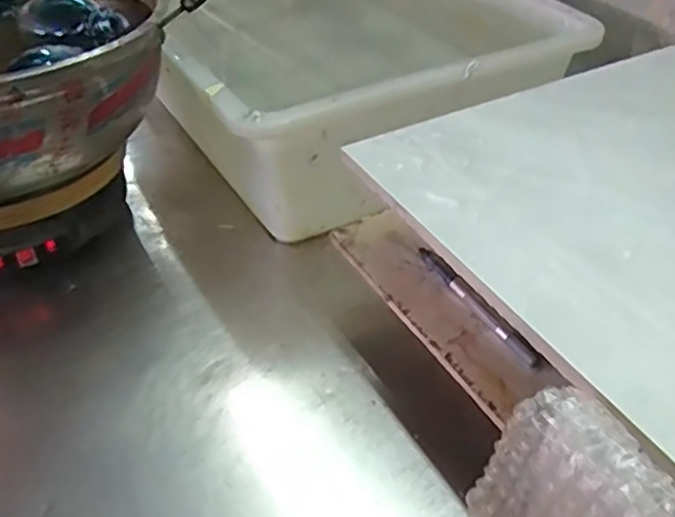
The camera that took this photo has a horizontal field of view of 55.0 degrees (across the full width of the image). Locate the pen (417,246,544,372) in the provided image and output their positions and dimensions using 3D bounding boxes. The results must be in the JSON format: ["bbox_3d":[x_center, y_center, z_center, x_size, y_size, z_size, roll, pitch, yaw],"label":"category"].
[{"bbox_3d":[0.088,0.029,0.417,0.010,0.013,0.125,-21,44,-18],"label":"pen"}]

